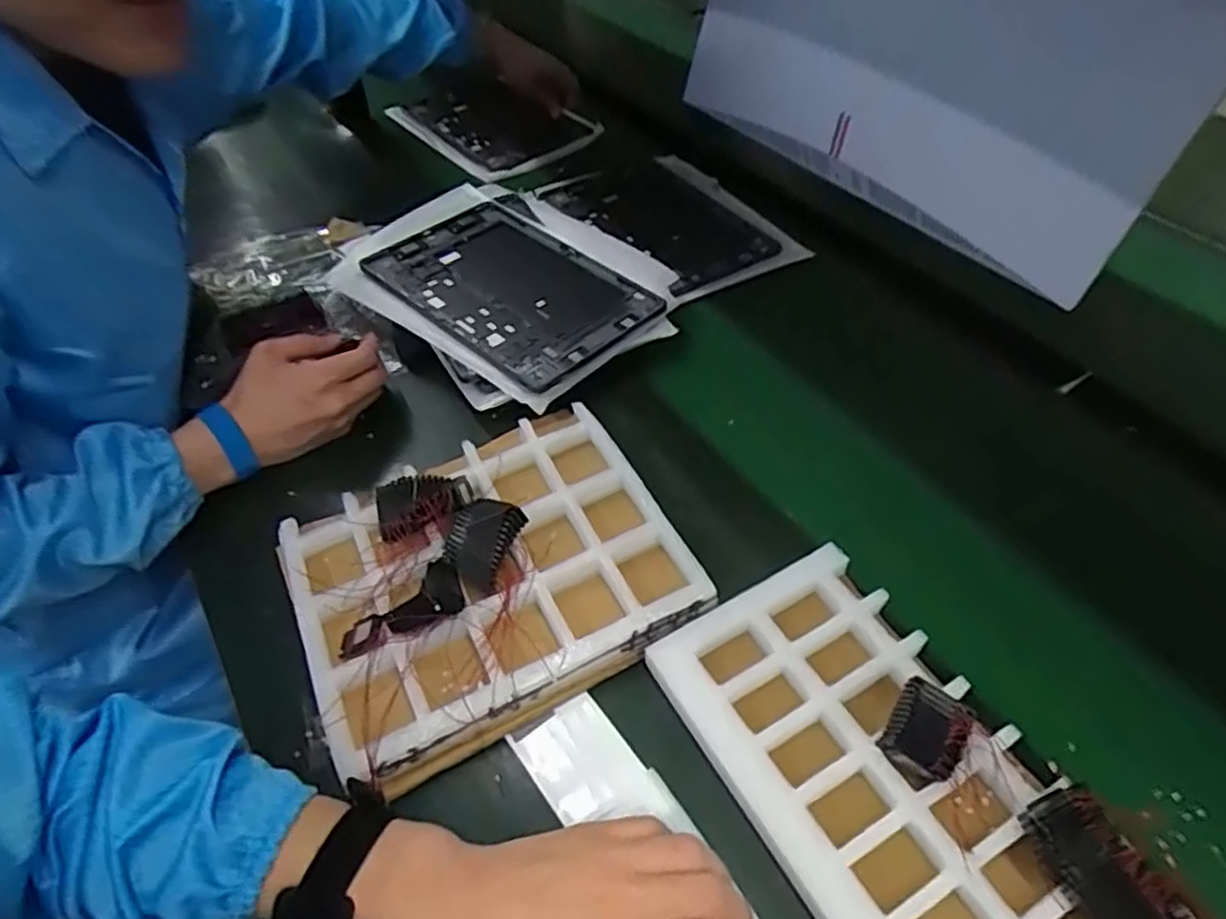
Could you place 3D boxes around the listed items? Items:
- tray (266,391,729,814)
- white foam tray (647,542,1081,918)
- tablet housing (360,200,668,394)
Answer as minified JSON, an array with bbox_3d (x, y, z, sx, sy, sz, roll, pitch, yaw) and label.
[{"bbox_3d":[-0.090,0.077,0.518,0.259,0.047,0.221,-24,51,-18],"label":"tray"},{"bbox_3d":[0.179,0.219,0.383,0.157,0.036,0.374,-23,51,-18],"label":"white foam tray"},{"bbox_3d":[-0.096,-0.167,0.696,0.251,0.012,0.175,37,57,26],"label":"tablet housing"}]

